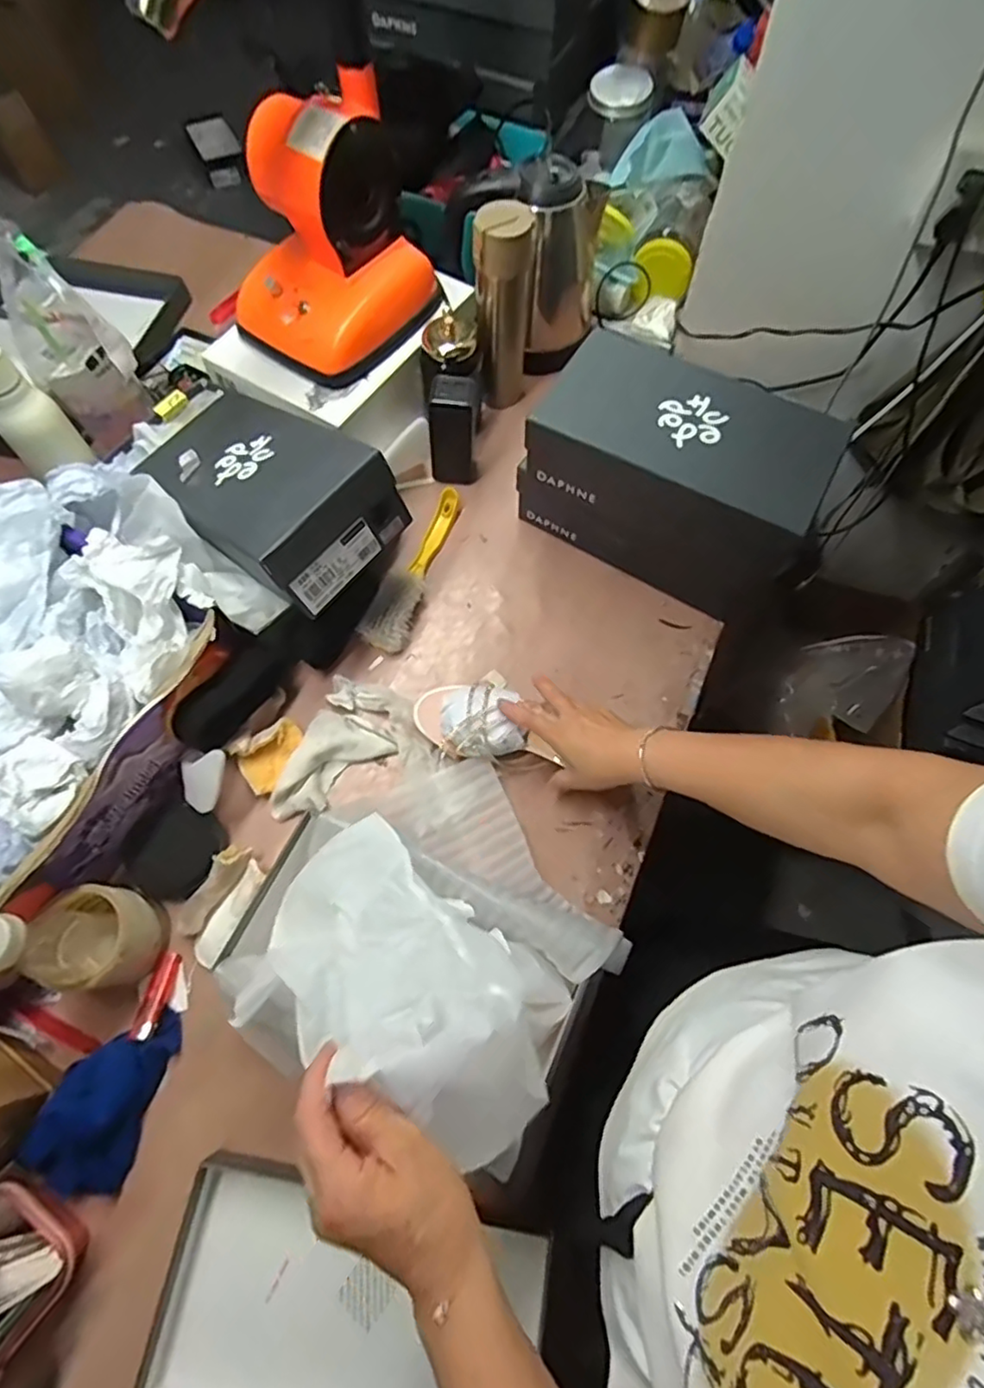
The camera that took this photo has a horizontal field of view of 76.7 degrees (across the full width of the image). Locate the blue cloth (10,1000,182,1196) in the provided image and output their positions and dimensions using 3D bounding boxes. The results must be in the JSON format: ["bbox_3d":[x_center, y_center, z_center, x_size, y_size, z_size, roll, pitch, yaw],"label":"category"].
[{"bbox_3d":[-0.340,0.356,0.544,0.070,0.058,0.146,12,68,4],"label":"blue cloth"}]

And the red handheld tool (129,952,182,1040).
[{"bbox_3d":[-0.318,0.286,0.589,0.020,0.014,0.076,3,46,0],"label":"red handheld tool"}]

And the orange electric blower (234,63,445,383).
[{"bbox_3d":[-0.190,-0.522,0.706,0.169,0.200,0.210,34,71,12],"label":"orange electric blower"}]

